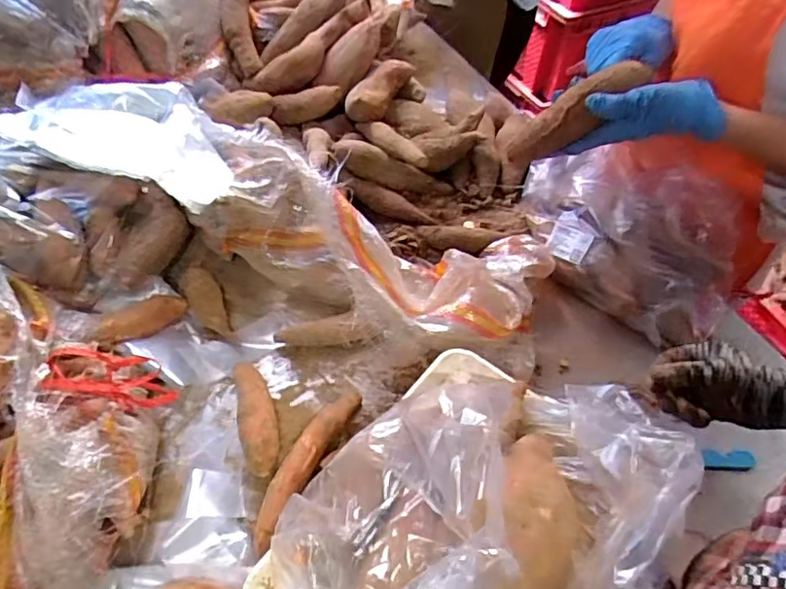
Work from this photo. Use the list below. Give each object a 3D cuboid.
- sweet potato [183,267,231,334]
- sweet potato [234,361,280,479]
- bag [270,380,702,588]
[{"bbox_3d":[-0.230,0.008,0.675,0.044,0.034,0.093,-17,54,-15],"label":"sweet potato"},{"bbox_3d":[-0.148,0.126,0.597,0.040,0.043,0.146,-14,54,-13],"label":"sweet potato"},{"bbox_3d":[0.065,0.135,0.378,0.282,0.168,0.196,-26,57,-21],"label":"bag"}]

